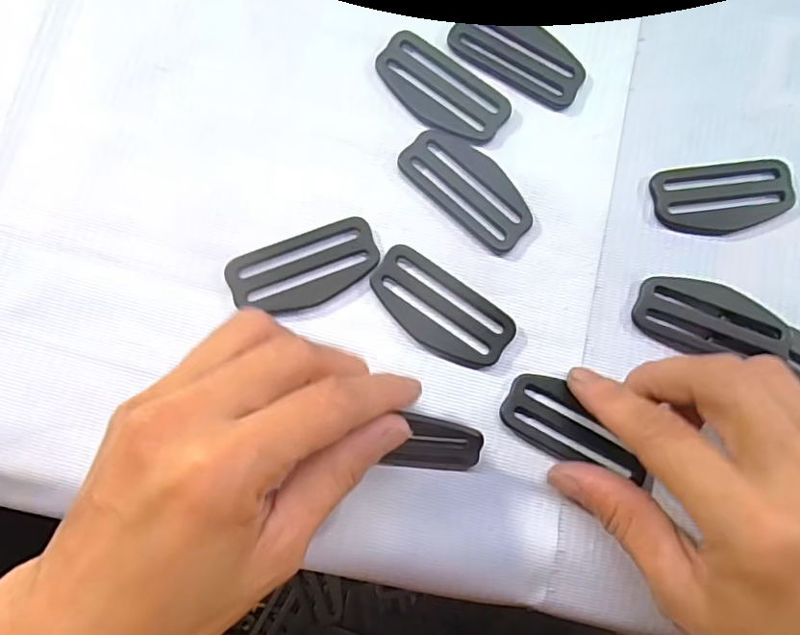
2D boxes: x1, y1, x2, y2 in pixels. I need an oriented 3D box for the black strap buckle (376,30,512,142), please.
[{"bbox_3d":[0.017,-0.096,0.232,0.059,0.004,0.031,36,82,4],"label":"black strap buckle"}]

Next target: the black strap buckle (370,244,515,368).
[{"bbox_3d":[0.015,-0.003,0.218,0.059,0.004,0.028,35,82,4],"label":"black strap buckle"}]

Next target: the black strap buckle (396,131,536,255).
[{"bbox_3d":[0.029,-0.054,0.226,0.059,0.004,0.027,44,83,5],"label":"black strap buckle"}]

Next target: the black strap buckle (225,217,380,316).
[{"bbox_3d":[-0.037,-0.019,0.218,0.059,0.004,0.029,-21,83,-5],"label":"black strap buckle"}]

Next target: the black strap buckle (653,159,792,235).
[{"bbox_3d":[0.135,-0.050,0.229,0.059,0.004,0.030,-9,82,-3],"label":"black strap buckle"}]

